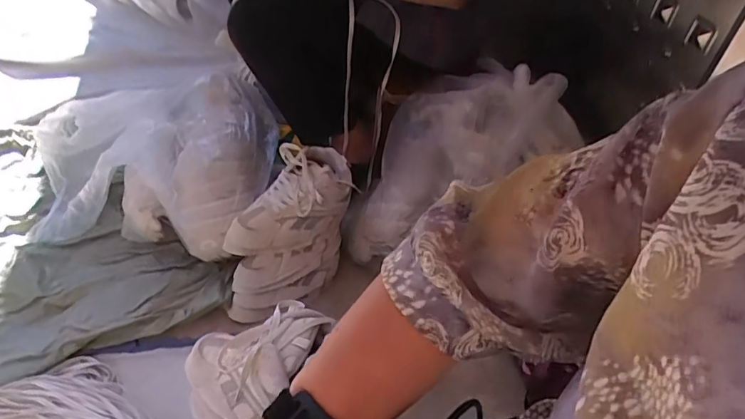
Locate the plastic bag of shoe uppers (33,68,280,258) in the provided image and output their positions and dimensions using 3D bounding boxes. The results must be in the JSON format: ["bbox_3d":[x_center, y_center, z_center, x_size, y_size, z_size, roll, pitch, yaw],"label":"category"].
[{"bbox_3d":[-0.473,-0.115,1.143,0.502,0.189,0.440,9,45,2],"label":"plastic bag of shoe uppers"}]

